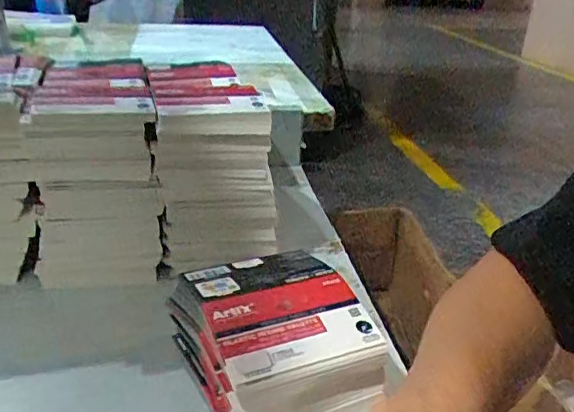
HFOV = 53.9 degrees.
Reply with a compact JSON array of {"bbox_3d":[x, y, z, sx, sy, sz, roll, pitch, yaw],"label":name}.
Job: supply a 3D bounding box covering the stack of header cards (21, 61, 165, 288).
[{"bbox_3d":[-0.191,-0.040,0.571,0.106,0.166,0.199,-4,27,-16],"label":"stack of header cards"}]

